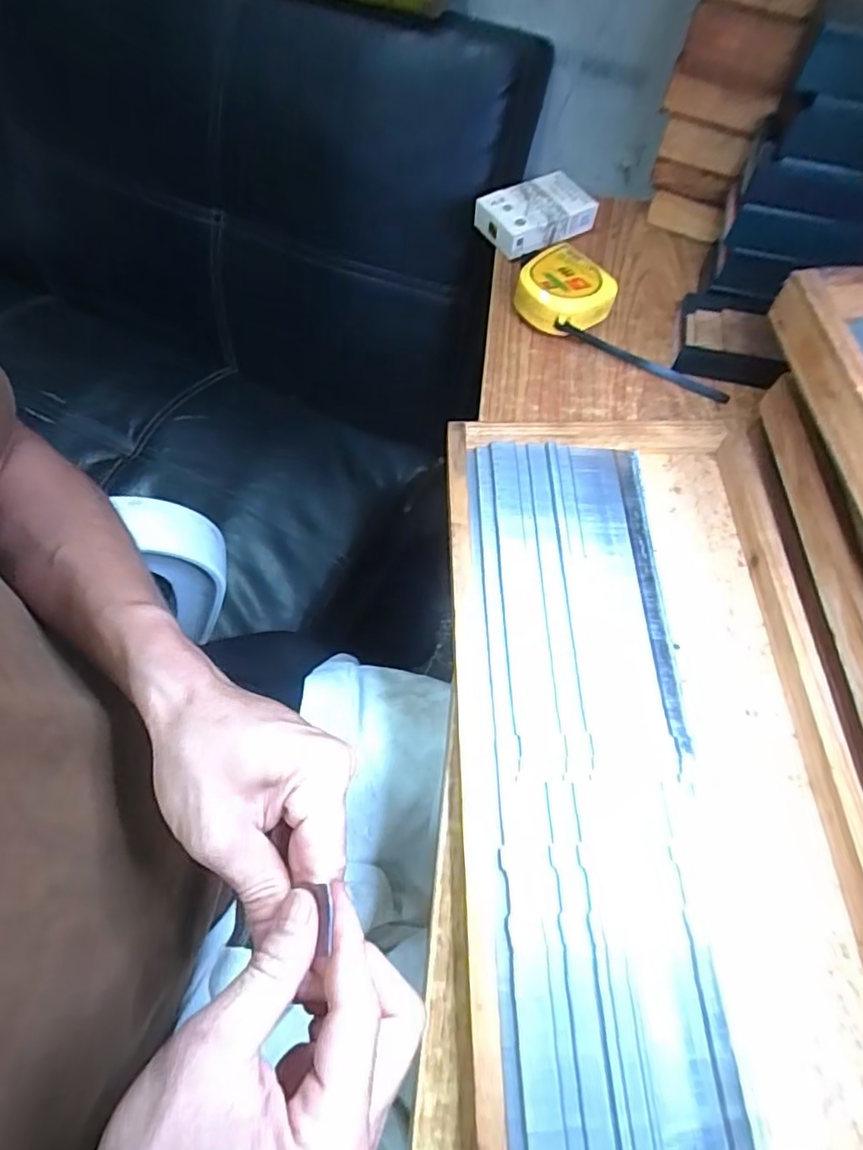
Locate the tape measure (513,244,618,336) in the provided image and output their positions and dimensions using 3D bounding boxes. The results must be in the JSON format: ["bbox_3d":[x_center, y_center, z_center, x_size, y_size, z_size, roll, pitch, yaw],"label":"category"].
[{"bbox_3d":[0.103,-0.218,0.461,0.066,0.034,0.066,1,64,-2],"label":"tape measure"}]

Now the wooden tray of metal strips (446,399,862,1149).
[{"bbox_3d":[0.114,0.094,0.311,0.198,0.027,0.422,0,64,-2],"label":"wooden tray of metal strips"}]

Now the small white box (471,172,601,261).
[{"bbox_3d":[0.092,-0.311,0.510,0.090,0.026,0.065,-31,69,-16],"label":"small white box"}]

